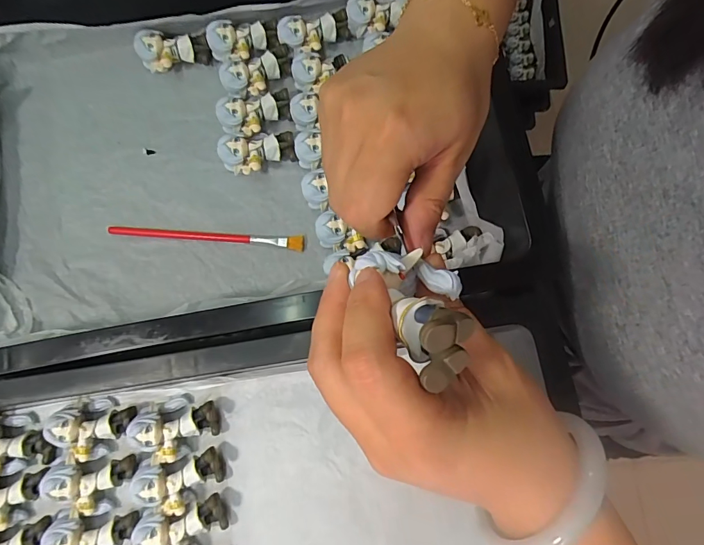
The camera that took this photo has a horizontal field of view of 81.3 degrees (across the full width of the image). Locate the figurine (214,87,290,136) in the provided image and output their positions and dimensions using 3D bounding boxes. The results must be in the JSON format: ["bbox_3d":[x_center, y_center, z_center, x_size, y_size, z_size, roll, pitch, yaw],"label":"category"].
[{"bbox_3d":[-0.082,-0.135,0.353,0.061,0.026,0.031,-17,80,-3],"label":"figurine"}]

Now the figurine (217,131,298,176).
[{"bbox_3d":[-0.079,-0.102,0.348,0.060,0.028,0.034,-22,80,-4],"label":"figurine"}]

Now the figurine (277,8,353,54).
[{"bbox_3d":[-0.033,-0.216,0.370,0.063,0.027,0.037,-7,80,-1],"label":"figurine"}]

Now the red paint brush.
[{"bbox_3d":[-0.122,-0.031,0.347,0.164,0.005,0.012,5,80,1],"label":"red paint brush"}]

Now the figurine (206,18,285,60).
[{"bbox_3d":[-0.096,-0.209,0.366,0.061,0.029,0.032,-22,80,-4],"label":"figurine"}]

